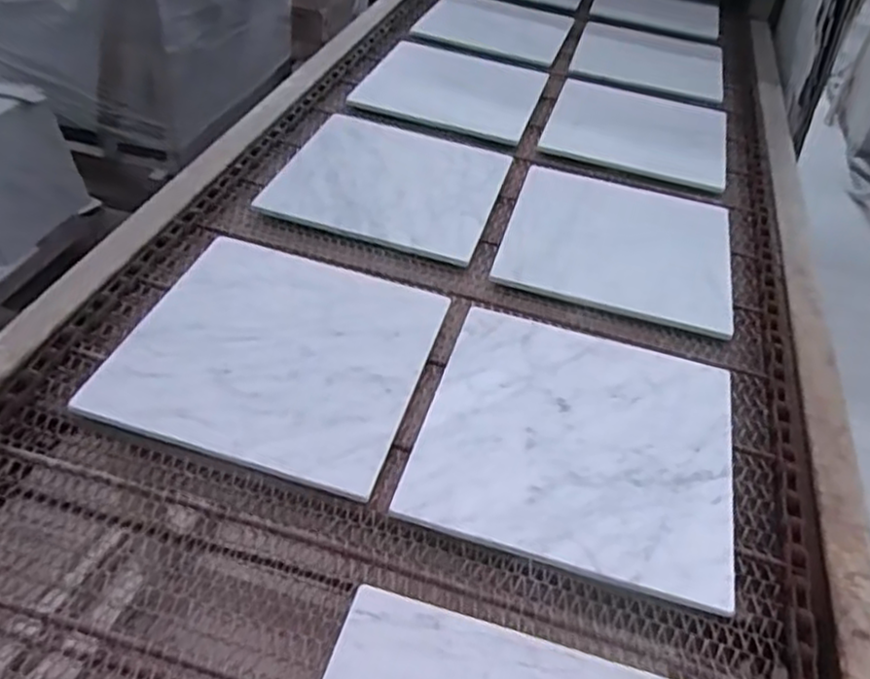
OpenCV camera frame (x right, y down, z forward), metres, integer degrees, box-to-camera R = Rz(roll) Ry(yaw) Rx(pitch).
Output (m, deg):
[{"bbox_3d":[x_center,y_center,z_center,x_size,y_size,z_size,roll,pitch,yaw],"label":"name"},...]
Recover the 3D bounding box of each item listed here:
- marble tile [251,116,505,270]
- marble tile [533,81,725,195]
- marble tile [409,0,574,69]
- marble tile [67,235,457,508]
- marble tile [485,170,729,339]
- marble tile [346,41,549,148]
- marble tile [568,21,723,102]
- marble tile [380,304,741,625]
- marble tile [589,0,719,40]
[{"bbox_3d":[-0.063,-0.232,1.048,0.302,0.013,0.297,15,43,8],"label":"marble tile"},{"bbox_3d":[0.351,-0.368,1.249,0.297,0.014,0.302,16,43,10],"label":"marble tile"},{"bbox_3d":[0.133,-0.678,1.558,0.295,0.010,0.295,15,43,9],"label":"marble tile"},{"bbox_3d":[-0.166,0.007,0.775,0.300,0.013,0.300,14,43,7],"label":"marble tile"},{"bbox_3d":[0.253,-0.137,0.993,0.299,0.005,0.301,15,43,8],"label":"marble tile"},{"bbox_3d":[0.034,-0.454,1.314,0.300,0.011,0.325,15,43,8],"label":"marble tile"},{"bbox_3d":[0.449,-0.588,1.511,0.296,0.006,0.316,15,43,9],"label":"marble tile"},{"bbox_3d":[0.145,0.094,0.727,0.300,0.006,0.302,15,43,8],"label":"marble tile"},{"bbox_3d":[0.526,-0.784,1.722,0.291,0.017,0.199,15,43,8],"label":"marble tile"}]

